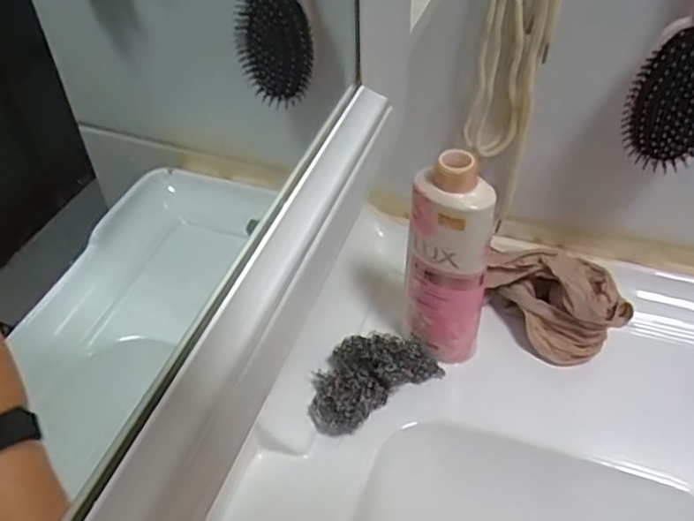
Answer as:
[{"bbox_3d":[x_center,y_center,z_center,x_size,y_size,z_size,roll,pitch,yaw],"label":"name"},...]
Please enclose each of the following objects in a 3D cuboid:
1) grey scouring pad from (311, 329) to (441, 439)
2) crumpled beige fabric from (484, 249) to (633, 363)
[{"bbox_3d":[0.017,0.096,0.542,0.114,0.038,0.068,-30,51,-25],"label":"grey scouring pad"},{"bbox_3d":[0.178,0.037,0.565,0.119,0.071,0.076,6,45,8],"label":"crumpled beige fabric"}]

